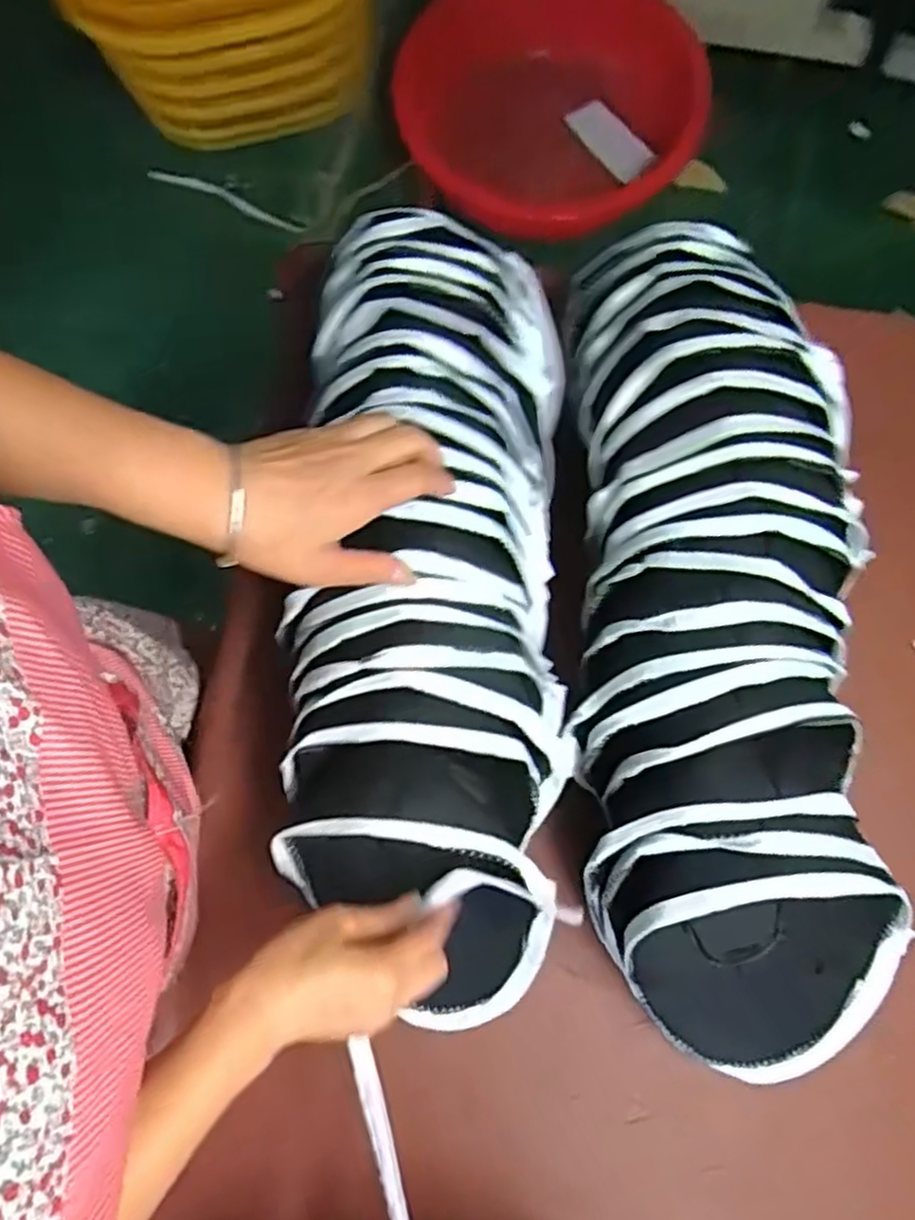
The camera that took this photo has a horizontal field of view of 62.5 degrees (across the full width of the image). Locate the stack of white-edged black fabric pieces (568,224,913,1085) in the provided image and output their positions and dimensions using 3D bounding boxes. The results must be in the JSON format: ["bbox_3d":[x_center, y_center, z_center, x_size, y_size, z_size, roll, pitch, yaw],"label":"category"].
[{"bbox_3d":[0.191,0.010,0.559,0.197,0.146,0.650,-2,78,-1],"label":"stack of white-edged black fabric pieces"}]

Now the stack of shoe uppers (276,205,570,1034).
[{"bbox_3d":[-0.021,-0.001,0.541,0.187,0.120,0.602,1,85,0],"label":"stack of shoe uppers"}]

